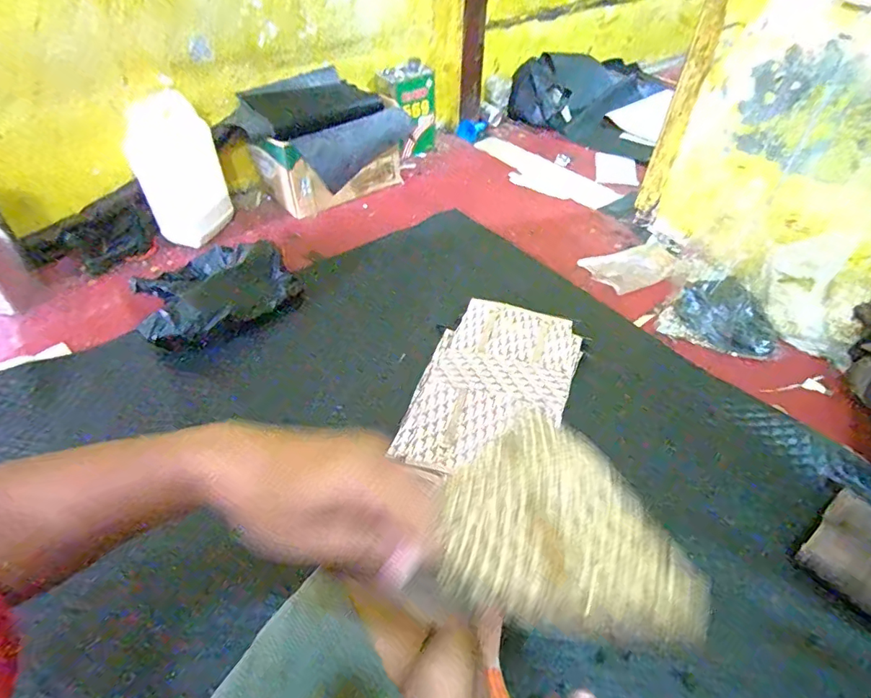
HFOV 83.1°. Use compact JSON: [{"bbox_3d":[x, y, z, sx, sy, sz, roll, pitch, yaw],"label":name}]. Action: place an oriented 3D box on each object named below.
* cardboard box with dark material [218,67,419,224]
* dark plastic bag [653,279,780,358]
[{"bbox_3d":[-0.305,-0.606,1.408,0.488,0.265,0.250,-30,54,-27],"label":"cardboard box with dark material"},{"bbox_3d":[0.605,-0.066,1.022,0.235,0.111,0.097,16,48,14],"label":"dark plastic bag"}]

